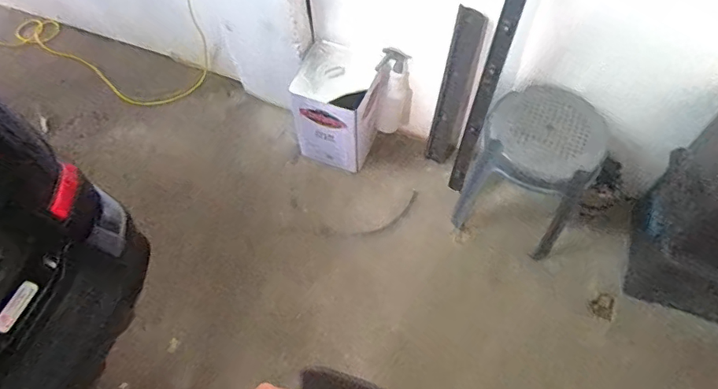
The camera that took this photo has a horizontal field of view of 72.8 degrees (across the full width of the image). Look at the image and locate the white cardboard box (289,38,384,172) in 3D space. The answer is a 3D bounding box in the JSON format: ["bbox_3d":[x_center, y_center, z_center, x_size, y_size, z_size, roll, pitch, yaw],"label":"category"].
[{"bbox_3d":[-0.064,-0.284,1.684,0.263,0.349,0.258,27,64,15],"label":"white cardboard box"}]

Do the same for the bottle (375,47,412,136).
[{"bbox_3d":[0.111,-0.341,1.632,0.071,0.330,0.137,33,66,18],"label":"bottle"}]

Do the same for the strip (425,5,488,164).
[{"bbox_3d":[0.294,-0.316,1.534,0.106,0.576,0.027,33,56,24],"label":"strip"}]

